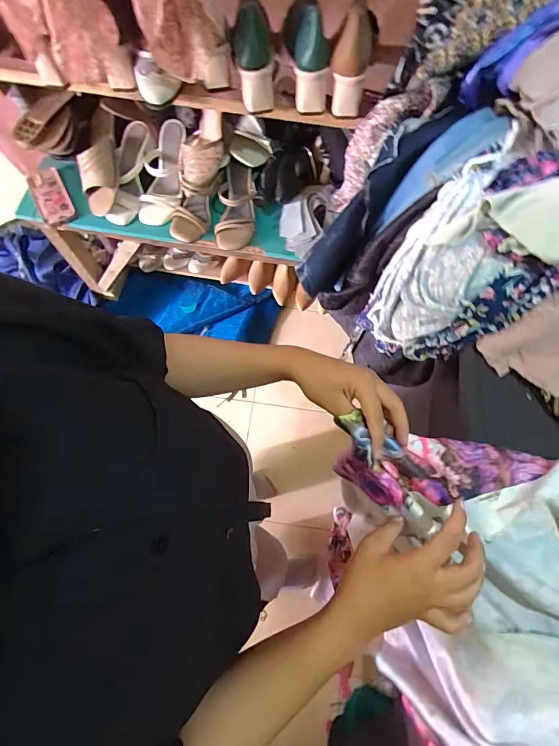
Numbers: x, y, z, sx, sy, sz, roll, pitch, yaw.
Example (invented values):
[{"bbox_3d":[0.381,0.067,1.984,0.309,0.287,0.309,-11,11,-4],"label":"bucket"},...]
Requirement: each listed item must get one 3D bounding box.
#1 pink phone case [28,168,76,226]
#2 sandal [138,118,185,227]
[{"bbox_3d":[-0.554,-0.429,0.880,0.073,0.017,0.157,-28,76,-6],"label":"pink phone case"},{"bbox_3d":[-0.266,-0.458,0.846,0.096,0.068,0.226,14,98,5],"label":"sandal"}]

